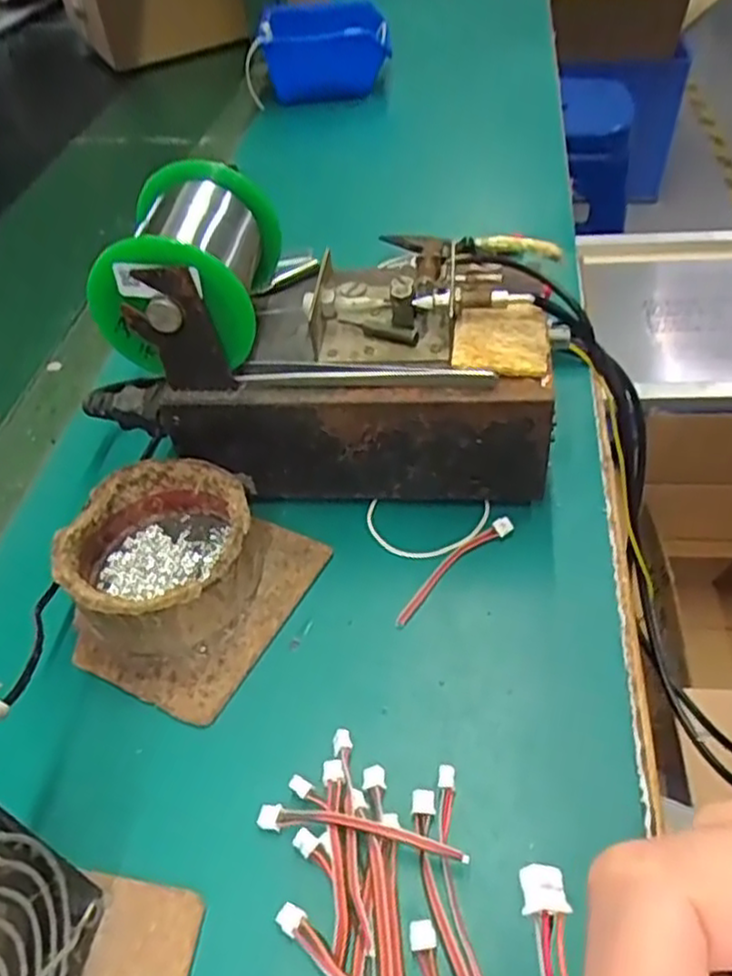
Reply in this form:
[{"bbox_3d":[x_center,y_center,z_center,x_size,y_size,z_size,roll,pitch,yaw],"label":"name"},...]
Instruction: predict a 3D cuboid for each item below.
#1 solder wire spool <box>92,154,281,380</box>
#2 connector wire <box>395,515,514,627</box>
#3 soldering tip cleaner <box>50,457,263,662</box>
[{"bbox_3d":[-0.076,-0.097,0.334,0.068,0.070,0.088,3,48,9],"label":"solder wire spool"},{"bbox_3d":[0.039,0.036,0.334,0.074,0.009,0.011,-34,53,-24],"label":"connector wire"},{"bbox_3d":[-0.091,0.030,0.330,0.084,0.041,0.084,-3,47,3],"label":"soldering tip cleaner"}]

